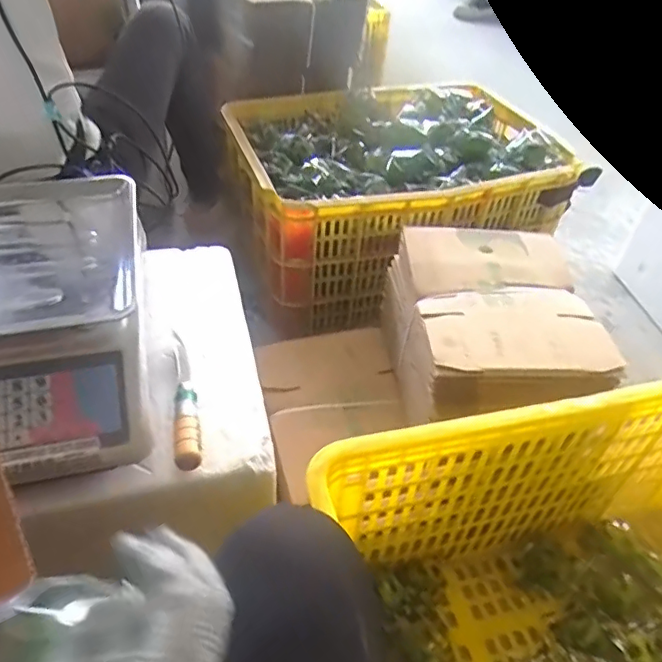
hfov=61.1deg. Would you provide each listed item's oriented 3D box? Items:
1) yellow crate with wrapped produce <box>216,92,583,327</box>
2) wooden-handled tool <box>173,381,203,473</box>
[{"bbox_3d":[0.110,-0.294,1.156,0.574,0.272,0.445,-12,46,-16],"label":"yellow crate with wrapped produce"},{"bbox_3d":[-0.136,0.090,0.534,0.024,0.030,0.098,-7,45,-10],"label":"wooden-handled tool"}]

